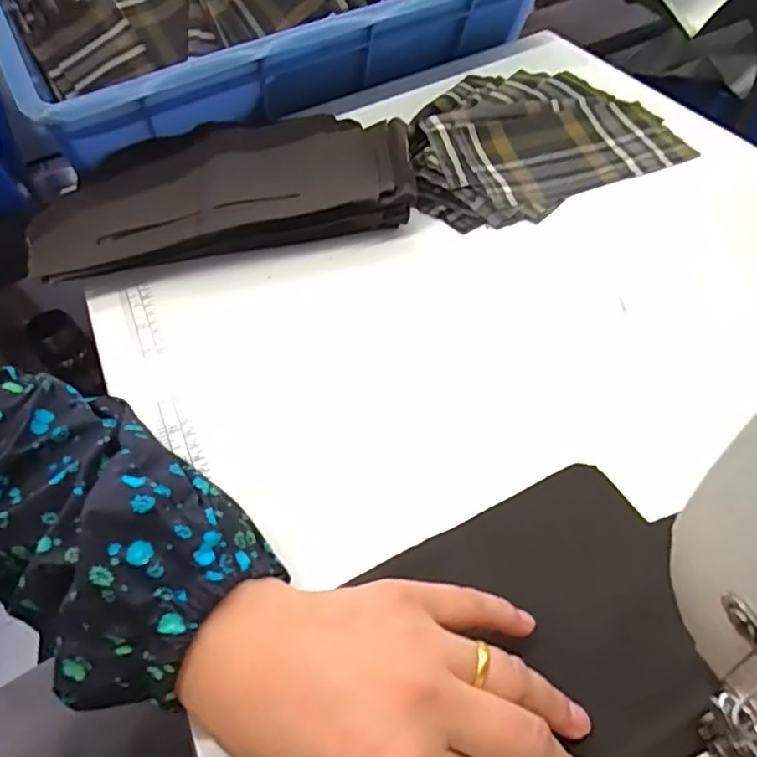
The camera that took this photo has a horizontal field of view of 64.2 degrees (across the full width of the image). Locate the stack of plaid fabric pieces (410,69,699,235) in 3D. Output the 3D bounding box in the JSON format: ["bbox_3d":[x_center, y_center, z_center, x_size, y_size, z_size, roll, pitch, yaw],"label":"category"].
[{"bbox_3d":[0.124,-0.213,0.523,0.225,0.034,0.180,-22,52,-11],"label":"stack of plaid fabric pieces"}]

